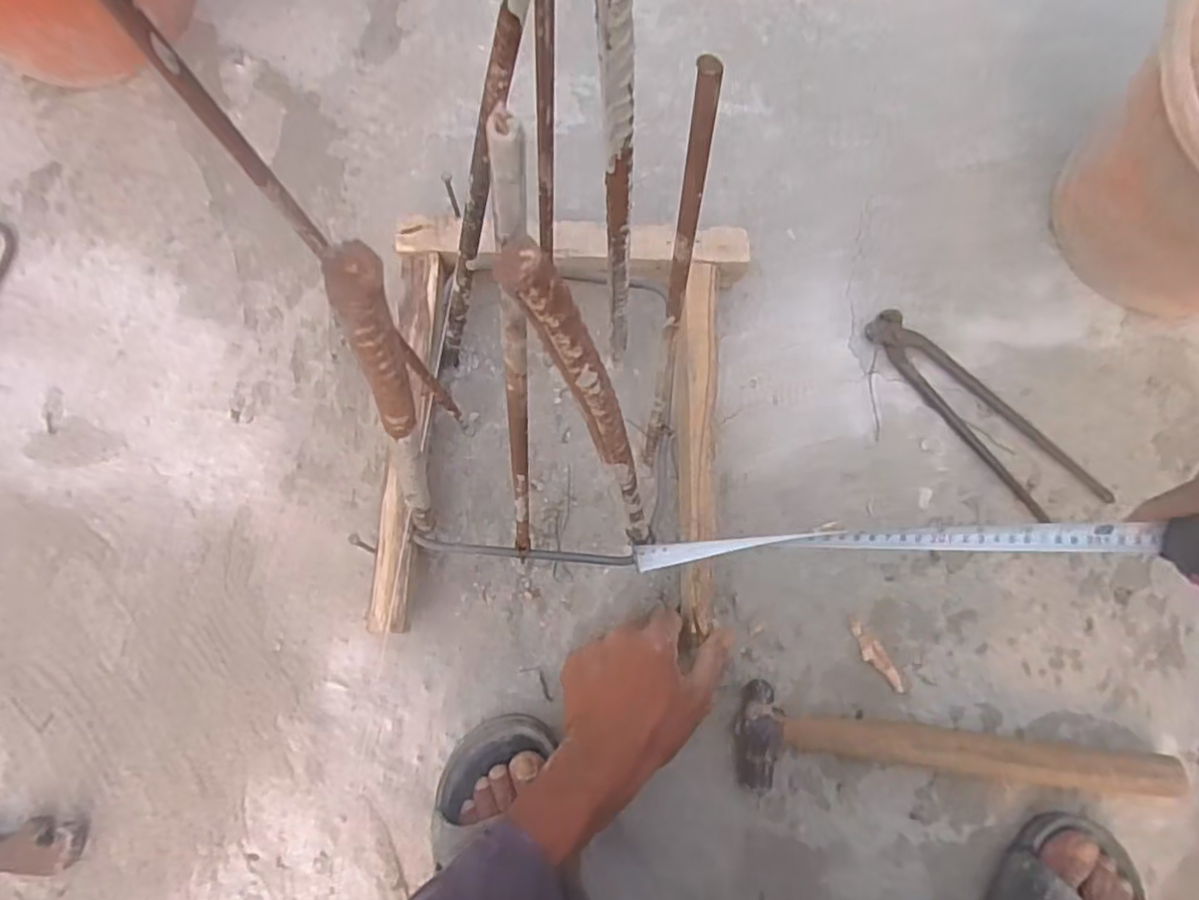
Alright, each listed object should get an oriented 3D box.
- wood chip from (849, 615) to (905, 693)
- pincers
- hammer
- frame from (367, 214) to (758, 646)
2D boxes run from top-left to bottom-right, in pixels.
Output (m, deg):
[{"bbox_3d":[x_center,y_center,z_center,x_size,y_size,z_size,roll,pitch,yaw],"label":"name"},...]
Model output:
[{"bbox_3d":[0.221,0.165,0.536,0.017,0.004,0.067,-36,81,-7],"label":"wood chip"},{"bbox_3d":[0.323,-0.031,0.562,0.059,0.012,0.235,-42,82,-8],"label":"pincers"},{"bbox_3d":[0.265,0.232,0.500,0.320,0.026,0.067,7,78,1],"label":"hammer"},{"bbox_3d":[-0.034,-0.020,0.540,0.277,0.061,0.332,4,78,0],"label":"frame"}]

